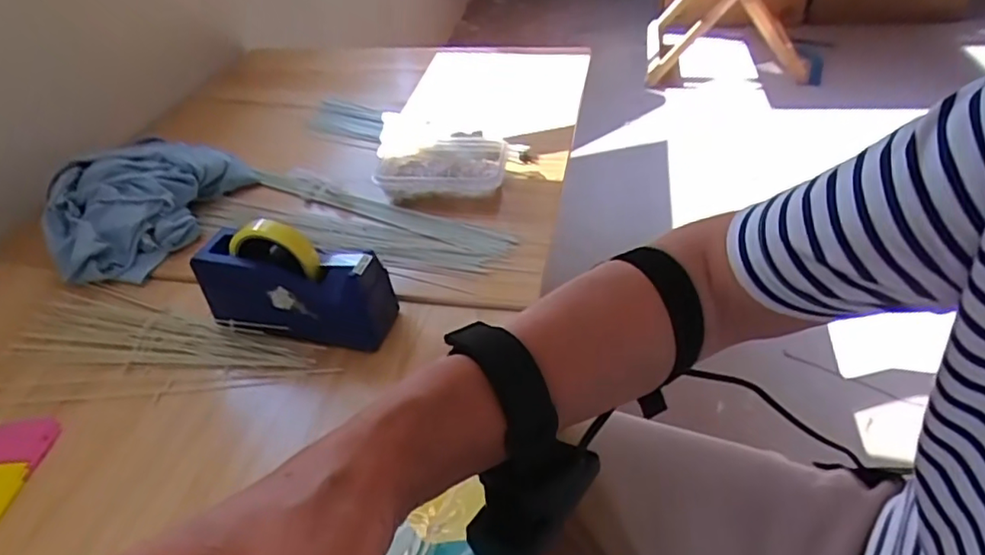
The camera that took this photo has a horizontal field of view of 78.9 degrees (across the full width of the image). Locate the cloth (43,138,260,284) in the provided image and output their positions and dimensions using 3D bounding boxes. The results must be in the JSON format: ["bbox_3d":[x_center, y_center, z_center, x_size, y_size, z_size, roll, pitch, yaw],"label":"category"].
[{"bbox_3d":[-0.521,-0.112,0.851,0.252,0.068,0.283,11,44,19],"label":"cloth"}]

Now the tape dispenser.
[{"bbox_3d":[-0.216,0.002,0.646,0.201,0.118,0.071,4,42,11],"label":"tape dispenser"}]

